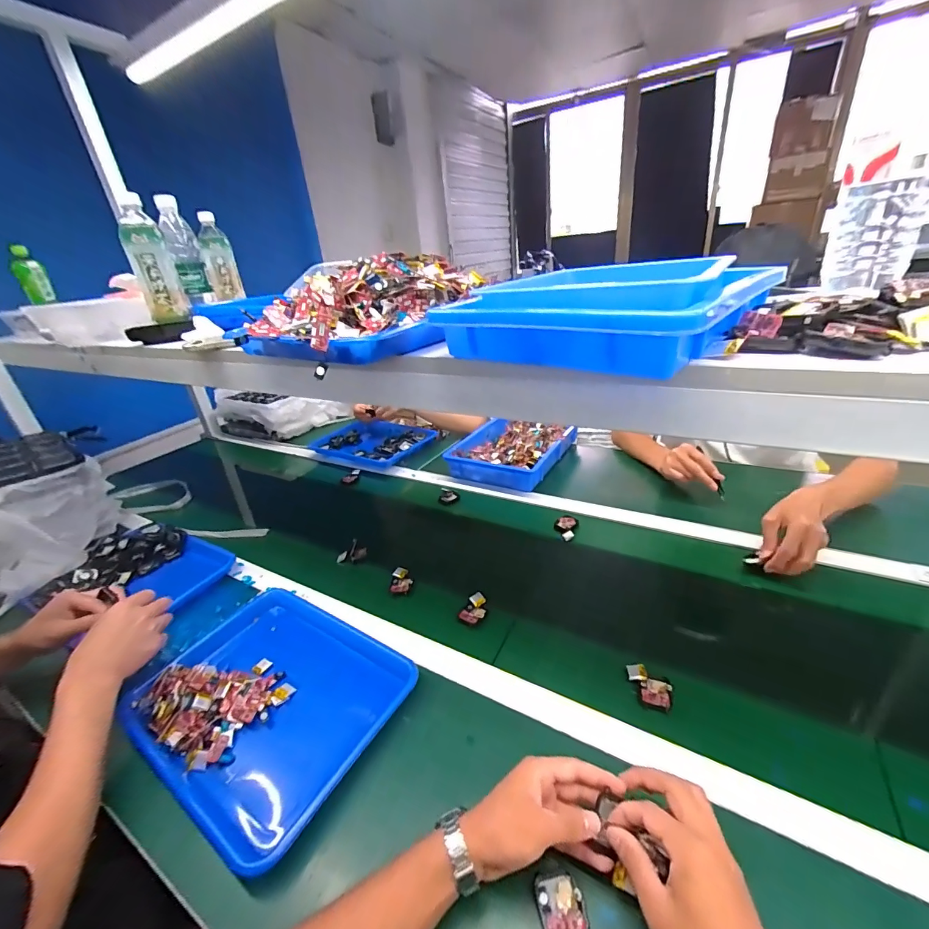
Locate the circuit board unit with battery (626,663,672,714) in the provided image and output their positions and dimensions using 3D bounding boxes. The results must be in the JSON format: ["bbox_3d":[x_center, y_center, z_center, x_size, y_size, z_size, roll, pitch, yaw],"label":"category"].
[{"bbox_3d":[0.227,0.275,0.514,0.053,0.009,0.043,14,47,24],"label":"circuit board unit with battery"}]

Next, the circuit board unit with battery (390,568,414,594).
[{"bbox_3d":[-0.110,0.202,0.728,0.038,0.016,0.048,-5,27,3],"label":"circuit board unit with battery"}]

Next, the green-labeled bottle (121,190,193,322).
[{"bbox_3d":[-0.525,-0.334,0.699,0.061,0.176,0.054,-21,30,-26],"label":"green-labeled bottle"}]

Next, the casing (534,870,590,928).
[{"bbox_3d":[0.082,0.375,0.354,0.038,0.010,0.046,-11,27,-8],"label":"casing"}]

